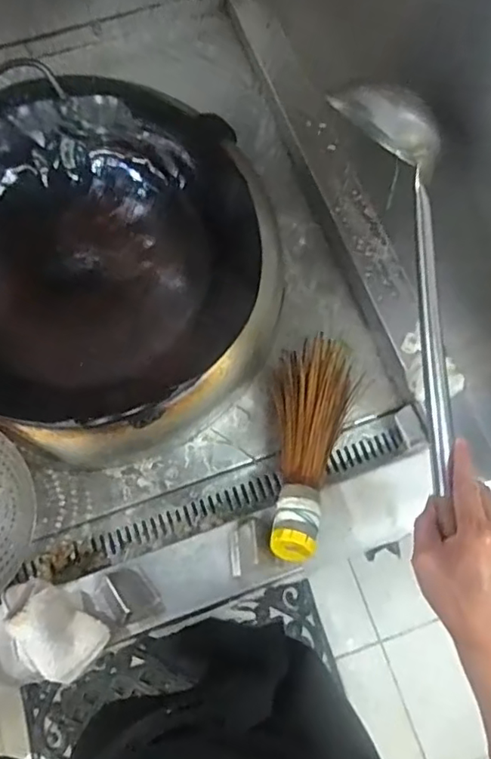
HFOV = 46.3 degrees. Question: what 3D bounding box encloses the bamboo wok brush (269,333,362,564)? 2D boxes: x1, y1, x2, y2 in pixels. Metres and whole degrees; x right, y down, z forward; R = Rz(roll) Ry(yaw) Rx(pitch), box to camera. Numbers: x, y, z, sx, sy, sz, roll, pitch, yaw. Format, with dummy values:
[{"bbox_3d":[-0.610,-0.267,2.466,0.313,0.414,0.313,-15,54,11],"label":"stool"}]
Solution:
[{"bbox_3d":[0.075,0.088,0.737,0.114,0.088,0.287,12,57,2],"label":"bamboo wok brush"}]

